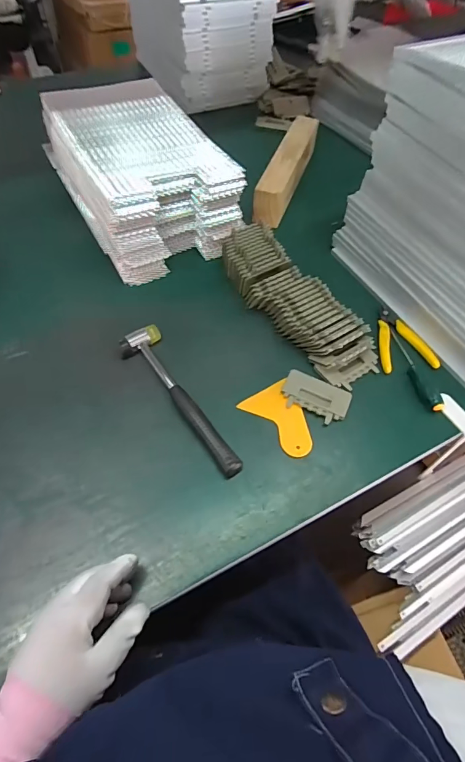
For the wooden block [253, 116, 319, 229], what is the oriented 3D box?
[{"bbox_3d":[0.104,-0.400,0.761,0.050,0.064,0.294,18,58,9],"label":"wooden block"}]

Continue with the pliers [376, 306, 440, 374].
[{"bbox_3d":[0.236,-0.064,0.585,0.077,0.011,0.117,-7,57,-8],"label":"pliers"}]

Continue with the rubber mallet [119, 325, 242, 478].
[{"bbox_3d":[-0.069,0.026,0.513,0.052,0.032,0.233,-25,62,-18],"label":"rubber mallet"}]

